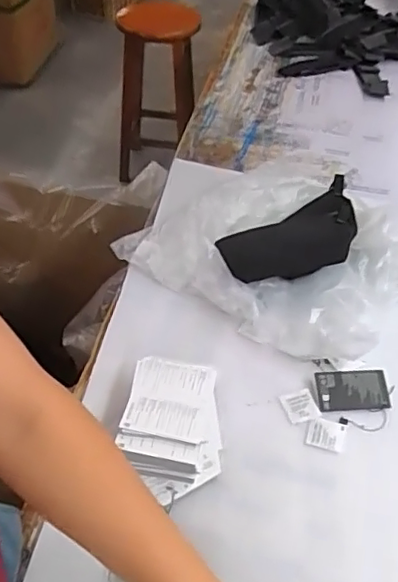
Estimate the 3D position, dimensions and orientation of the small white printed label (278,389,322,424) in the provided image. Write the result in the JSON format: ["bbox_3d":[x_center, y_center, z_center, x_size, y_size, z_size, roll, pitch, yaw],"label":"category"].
[{"bbox_3d":[0.123,0.139,0.696,0.039,0.004,0.037,-16,55,-12],"label":"small white printed label"}]

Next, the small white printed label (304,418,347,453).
[{"bbox_3d":[0.147,0.167,0.670,0.044,0.004,0.037,14,51,5],"label":"small white printed label"}]

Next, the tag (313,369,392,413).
[{"bbox_3d":[0.187,0.122,0.707,0.087,0.006,0.052,-2,62,-6],"label":"tag"}]

